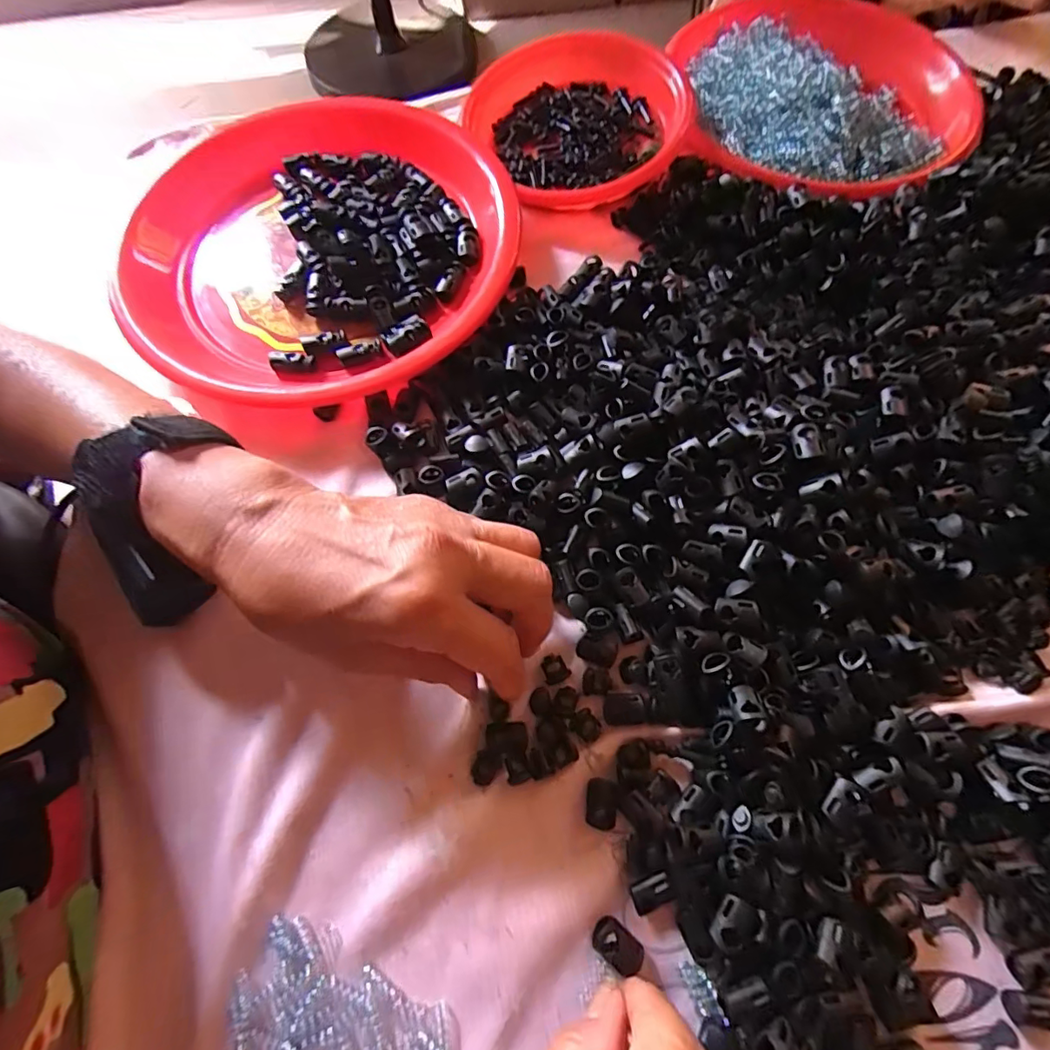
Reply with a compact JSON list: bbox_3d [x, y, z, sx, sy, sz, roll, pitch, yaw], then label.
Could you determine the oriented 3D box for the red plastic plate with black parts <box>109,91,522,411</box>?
[{"bbox_3d":[-0.134,-0.191,0.340,0.254,0.025,0.255,-1,69,2],"label":"red plastic plate with black parts"}]

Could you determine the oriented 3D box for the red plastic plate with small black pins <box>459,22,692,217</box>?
[{"bbox_3d":[0.049,-0.301,0.377,0.160,0.036,0.155,-1,69,2],"label":"red plastic plate with small black pins"}]

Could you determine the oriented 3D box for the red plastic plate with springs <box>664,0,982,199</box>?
[{"bbox_3d":[0.222,-0.336,0.392,0.212,0.040,0.256,8,70,5],"label":"red plastic plate with springs"}]

